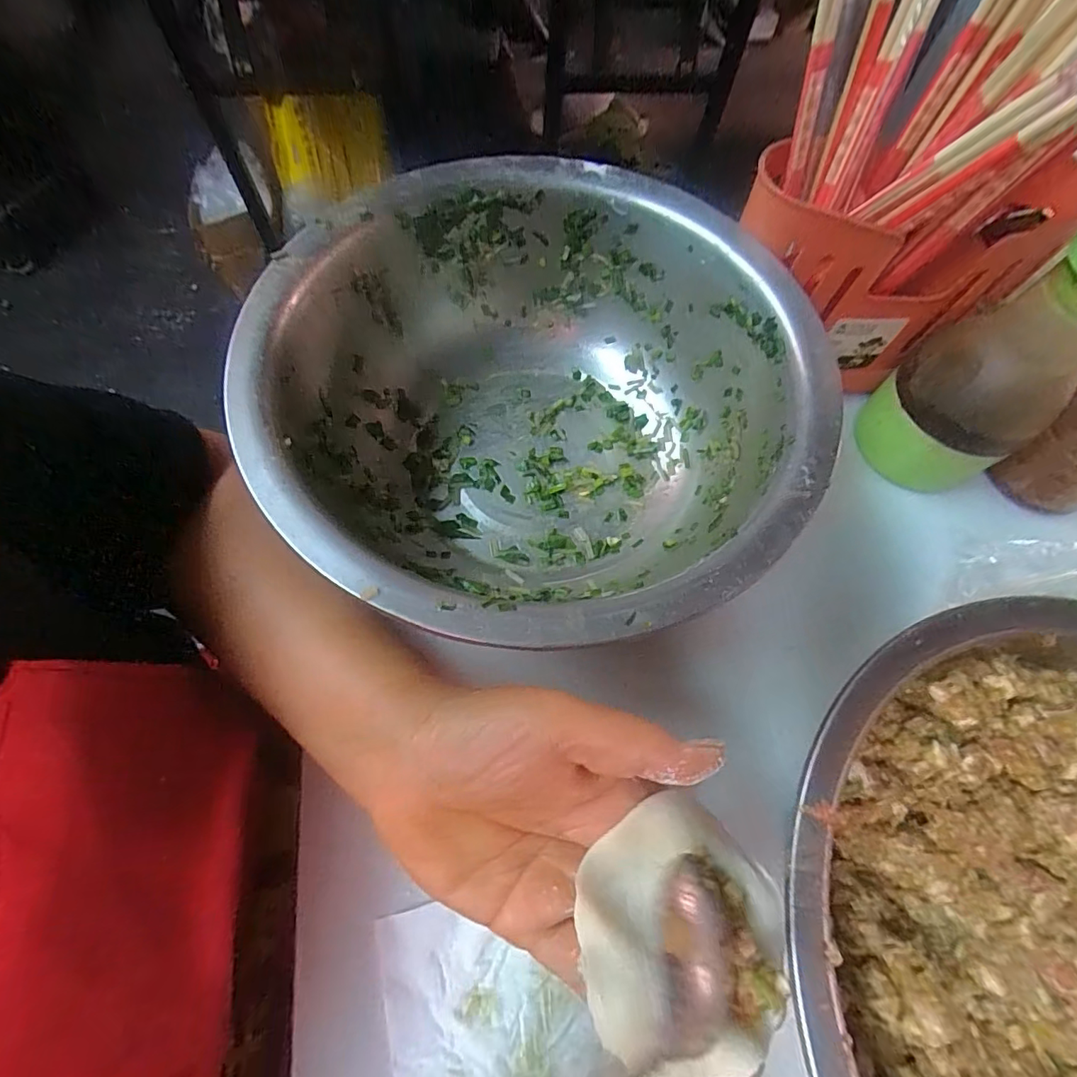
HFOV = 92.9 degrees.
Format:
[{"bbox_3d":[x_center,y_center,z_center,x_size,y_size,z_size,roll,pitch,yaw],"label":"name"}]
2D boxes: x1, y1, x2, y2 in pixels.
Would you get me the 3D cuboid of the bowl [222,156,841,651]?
[{"bbox_3d":[0.003,-0.068,0.292,0.264,0.109,0.275,1,67,-1],"label":"bowl"}]

